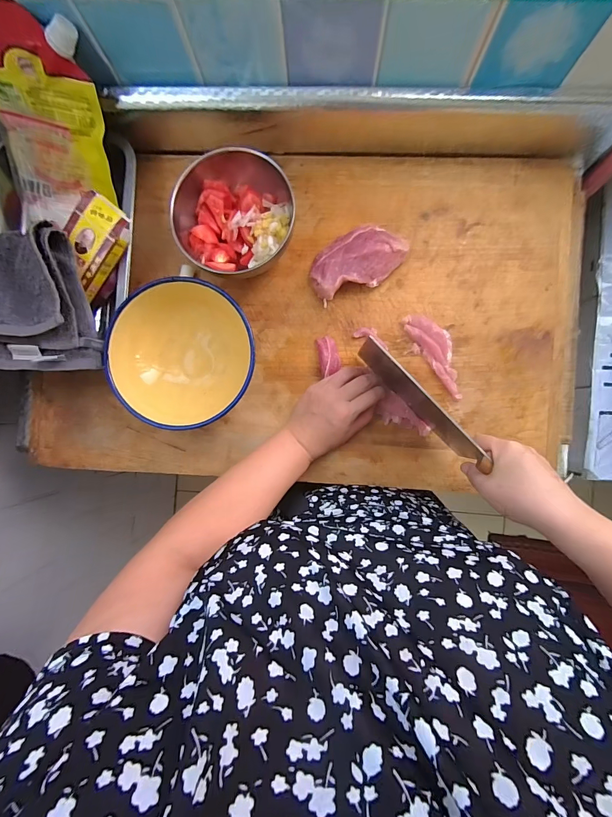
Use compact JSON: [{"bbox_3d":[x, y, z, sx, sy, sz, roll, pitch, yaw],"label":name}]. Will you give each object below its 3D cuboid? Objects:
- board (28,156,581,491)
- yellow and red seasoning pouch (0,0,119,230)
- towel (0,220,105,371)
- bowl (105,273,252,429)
[{"bbox_3d":[0.001,-0.119,0.466,0.717,0.037,0.433,3,90,3],"label":"board"},{"bbox_3d":[-0.302,-0.325,0.408,0.128,0.036,0.191,5,131,0],"label":"yellow and red seasoning pouch"},{"bbox_3d":[-0.339,-0.129,0.416,0.172,0.051,0.163,-1,89,3],"label":"towel"},{"bbox_3d":[-0.148,-0.066,0.436,0.168,0.060,0.173,0,90,3],"label":"bowl"}]

